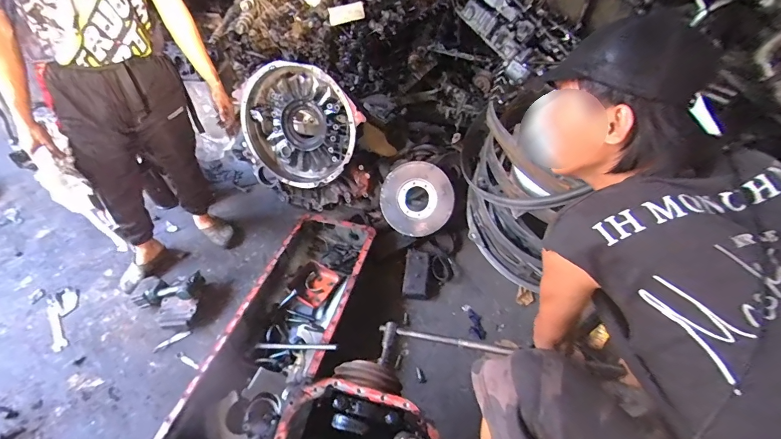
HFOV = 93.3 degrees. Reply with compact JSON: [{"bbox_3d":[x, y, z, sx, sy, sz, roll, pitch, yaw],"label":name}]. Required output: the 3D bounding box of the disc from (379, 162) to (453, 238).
[{"bbox_3d":[0.112,-0.090,1.646,0.324,0.055,0.314,2,99,11],"label":"disc"}]

